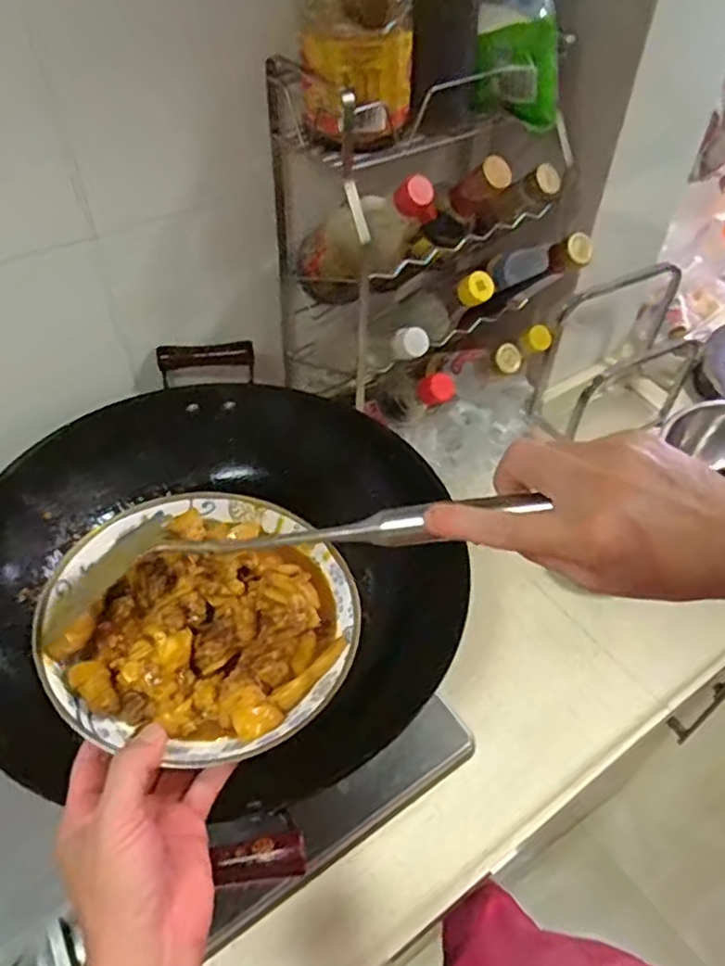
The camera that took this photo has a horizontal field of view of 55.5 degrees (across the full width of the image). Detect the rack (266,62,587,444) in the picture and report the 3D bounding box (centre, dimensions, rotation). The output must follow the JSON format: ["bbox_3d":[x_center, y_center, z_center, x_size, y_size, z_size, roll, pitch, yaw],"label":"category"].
[{"bbox_3d":[0.098,-0.248,0.795,0.327,0.403,0.207,-24,53,-22],"label":"rack"}]

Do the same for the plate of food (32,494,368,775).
[{"bbox_3d":[-0.110,0.088,0.480,0.203,0.044,0.205,1,48,-1],"label":"plate of food"}]

